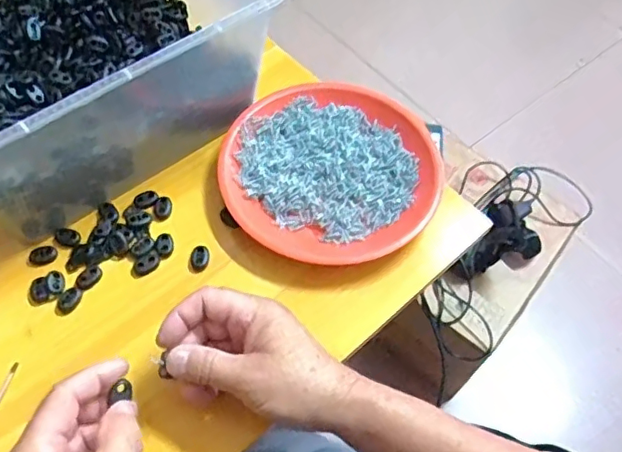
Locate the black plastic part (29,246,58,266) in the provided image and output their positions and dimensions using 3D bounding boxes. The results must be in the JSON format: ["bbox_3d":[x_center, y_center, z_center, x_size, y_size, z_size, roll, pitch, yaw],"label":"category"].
[{"bbox_3d":[-0.223,0.025,0.471,0.022,0.004,0.016,-10,60,-8],"label":"black plastic part"}]

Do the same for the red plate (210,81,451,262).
[{"bbox_3d":[0.018,-0.053,0.512,0.193,0.023,0.172,5,59,0],"label":"red plate"}]

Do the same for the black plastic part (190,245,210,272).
[{"bbox_3d":[-0.093,0.027,0.475,0.015,0.005,0.022,0,59,-2],"label":"black plastic part"}]

